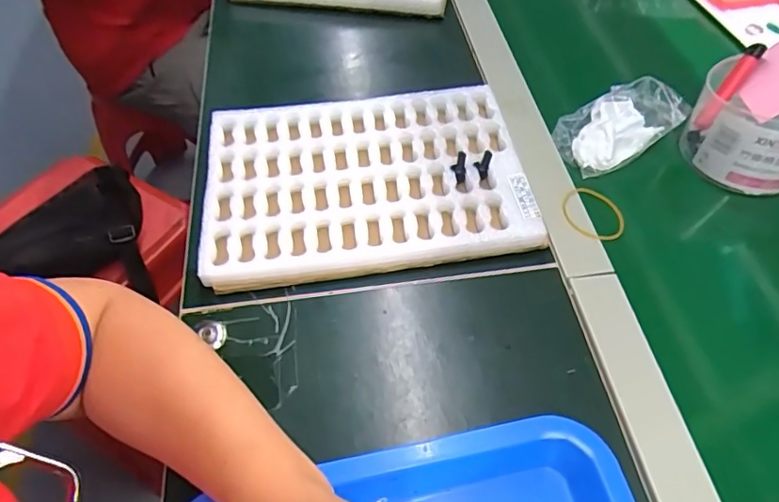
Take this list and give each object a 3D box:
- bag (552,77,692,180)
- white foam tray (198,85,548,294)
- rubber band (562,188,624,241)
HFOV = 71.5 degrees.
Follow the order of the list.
[{"bbox_3d":[0.219,-0.124,0.515,0.123,0.028,0.072,-32,59,-18],"label":"bag"},{"bbox_3d":[-0.022,-0.063,0.478,0.268,0.034,0.187,-9,54,-3],"label":"white foam tray"},{"bbox_3d":[0.177,-0.032,0.470,0.053,0.008,0.054,6,56,-9],"label":"rubber band"}]

